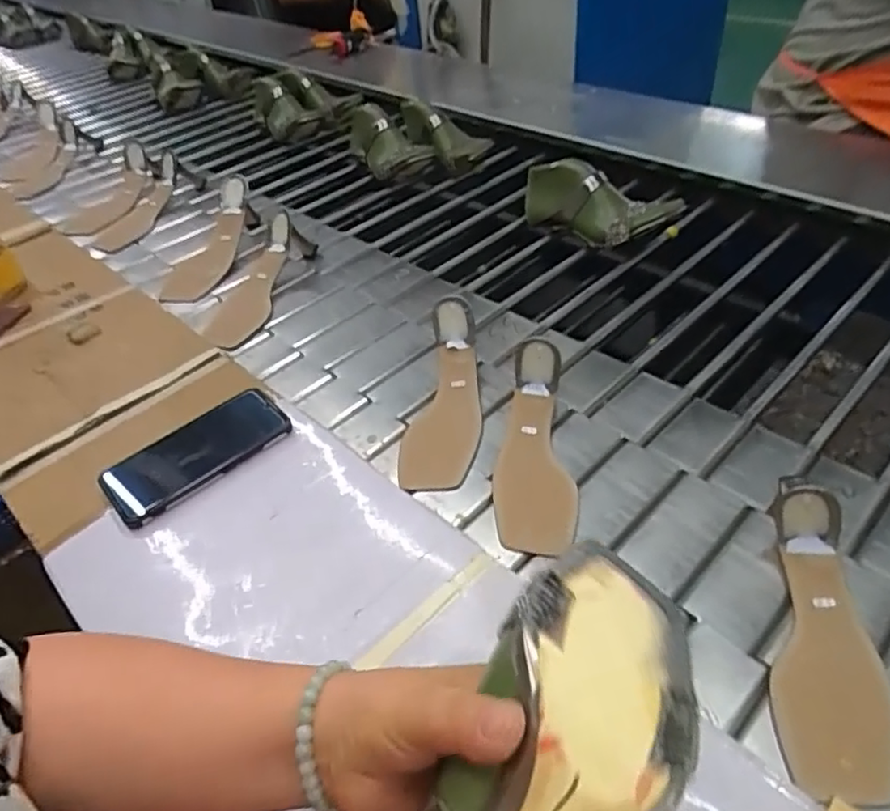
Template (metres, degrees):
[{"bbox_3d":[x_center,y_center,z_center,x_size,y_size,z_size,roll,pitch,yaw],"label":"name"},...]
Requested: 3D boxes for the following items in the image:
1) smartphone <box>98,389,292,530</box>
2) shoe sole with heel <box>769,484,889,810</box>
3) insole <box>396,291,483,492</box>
[{"bbox_3d":[-0.225,0.043,0.584,0.163,0.016,0.070,-35,47,-25],"label":"smartphone"},{"bbox_3d":[0.272,0.157,0.443,0.074,0.060,0.200,7,44,16],"label":"shoe sole with heel"},{"bbox_3d":[0.000,-0.011,0.668,0.080,0.047,0.224,3,62,10],"label":"insole"}]

